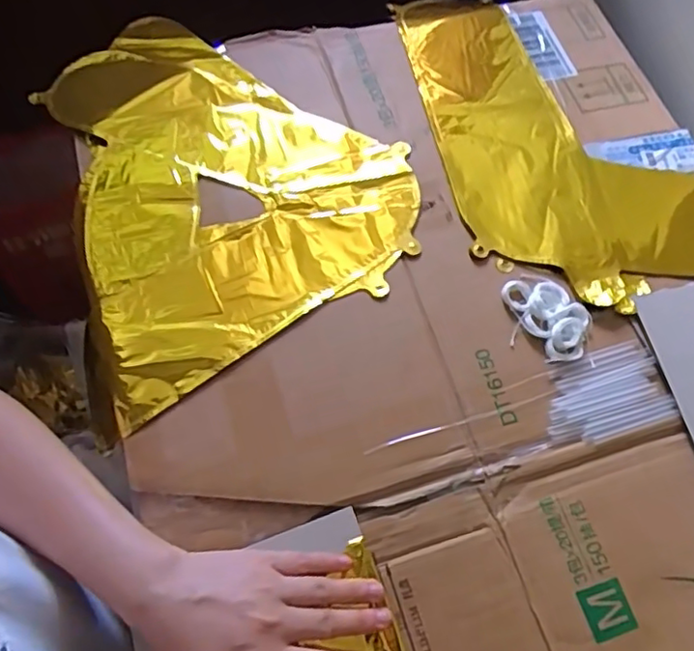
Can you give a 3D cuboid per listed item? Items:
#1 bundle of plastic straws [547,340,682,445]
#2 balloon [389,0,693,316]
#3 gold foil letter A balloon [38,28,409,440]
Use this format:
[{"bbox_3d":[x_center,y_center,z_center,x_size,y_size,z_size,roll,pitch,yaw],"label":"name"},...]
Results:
[{"bbox_3d":[0.200,0.054,0.480,0.102,0.004,0.066,-17,68,-11],"label":"bundle of plastic straws"},{"bbox_3d":[0.206,-0.193,0.602,0.247,0.018,0.386,-8,63,-12],"label":"balloon"},{"bbox_3d":[-0.132,-0.138,0.557,0.305,0.029,0.371,-27,70,-15],"label":"gold foil letter A balloon"}]

